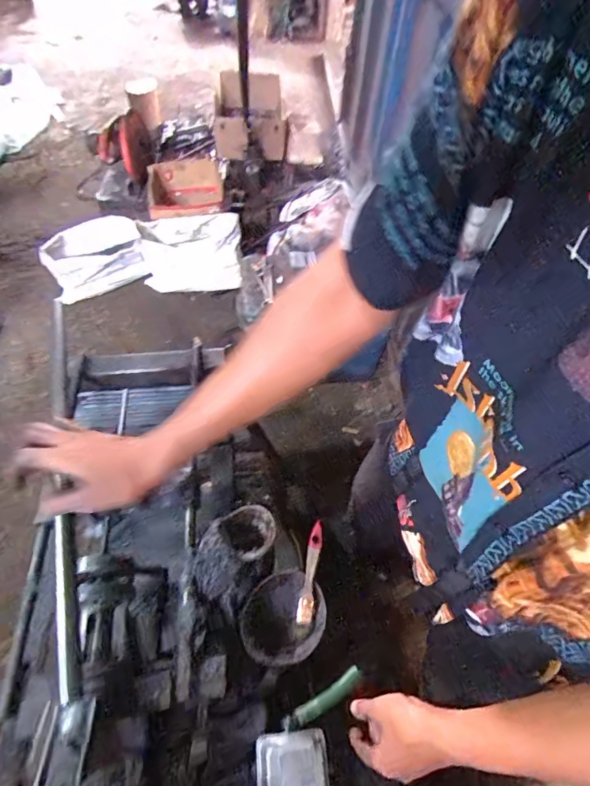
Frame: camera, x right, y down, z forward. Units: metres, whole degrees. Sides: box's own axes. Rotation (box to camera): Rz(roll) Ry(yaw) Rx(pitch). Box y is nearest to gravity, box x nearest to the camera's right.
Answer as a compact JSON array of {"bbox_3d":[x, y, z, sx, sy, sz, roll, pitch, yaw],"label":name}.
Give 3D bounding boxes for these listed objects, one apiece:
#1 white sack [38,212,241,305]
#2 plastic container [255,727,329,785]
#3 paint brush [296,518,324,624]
[{"bbox_3d":[-0.646,-0.585,1.773,0.824,0.307,0.240,-4,54,-3],"label":"white sack"},{"bbox_3d":[-0.003,0.458,0.494,0.085,0.034,0.076,-5,54,-4],"label":"plastic container"},{"bbox_3d":[0.025,0.269,0.620,0.022,0.011,0.145,9,77,6],"label":"paint brush"}]

